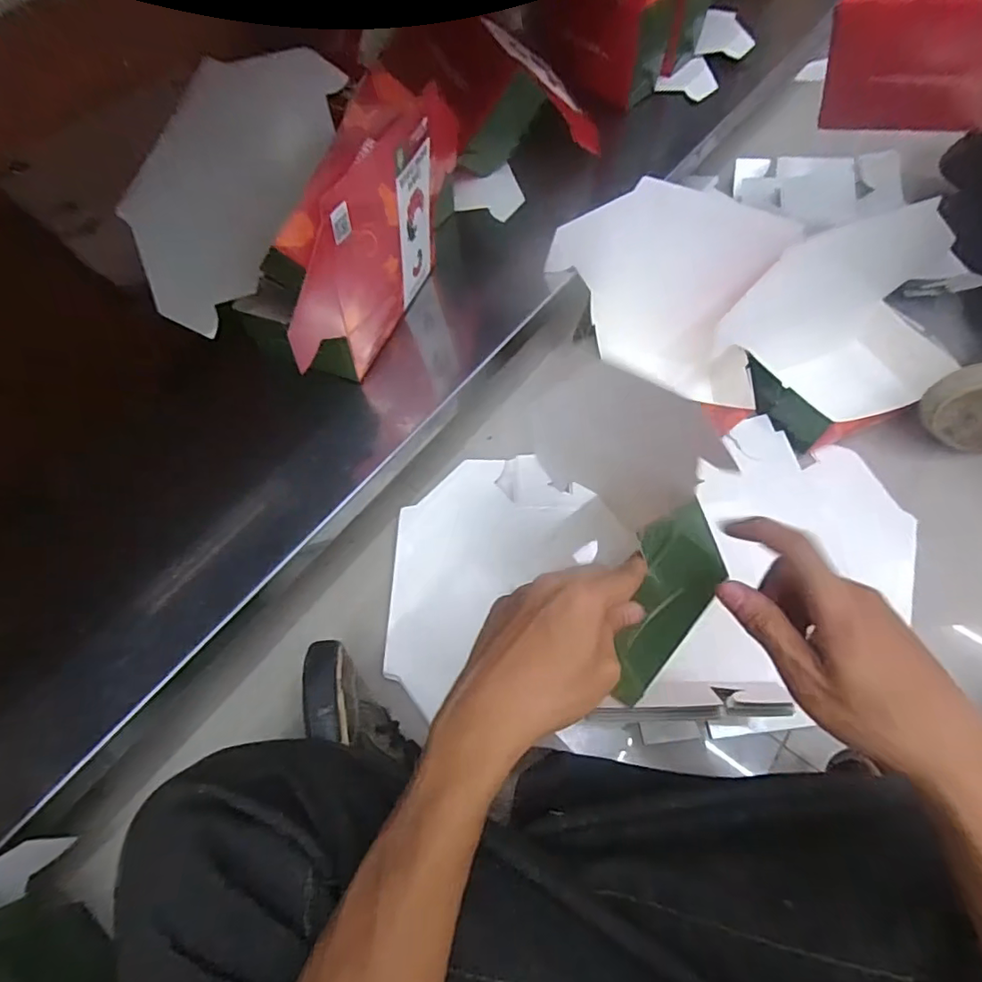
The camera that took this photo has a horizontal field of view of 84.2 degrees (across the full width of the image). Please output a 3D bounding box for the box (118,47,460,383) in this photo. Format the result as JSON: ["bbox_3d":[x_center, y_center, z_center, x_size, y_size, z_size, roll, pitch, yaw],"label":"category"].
[{"bbox_3d":[-0.165,-0.238,0.484,0.212,0.161,0.296,25,67,15],"label":"box"}]

